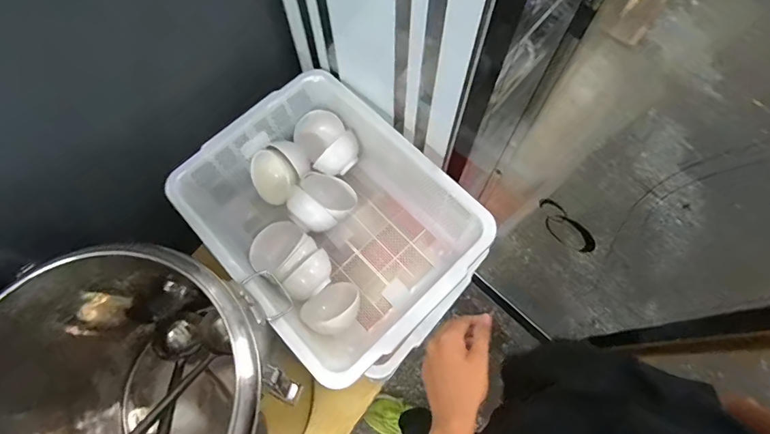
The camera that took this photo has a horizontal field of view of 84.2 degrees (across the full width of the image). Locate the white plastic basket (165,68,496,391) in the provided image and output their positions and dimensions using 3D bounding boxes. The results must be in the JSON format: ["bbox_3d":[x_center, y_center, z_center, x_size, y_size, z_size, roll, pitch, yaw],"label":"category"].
[{"bbox_3d":[-0.118,0.002,0.885,0.412,0.194,0.548,-42,75,-13],"label":"white plastic basket"}]

